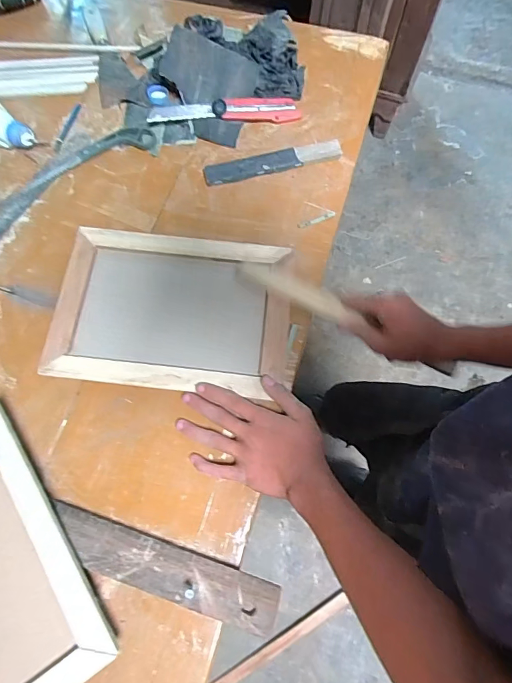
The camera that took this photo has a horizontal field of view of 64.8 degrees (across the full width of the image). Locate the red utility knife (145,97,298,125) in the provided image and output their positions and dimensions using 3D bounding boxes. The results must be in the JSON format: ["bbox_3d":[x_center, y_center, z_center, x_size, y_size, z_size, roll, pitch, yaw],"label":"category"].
[{"bbox_3d":[-0.047,-0.354,0.618,0.226,0.031,0.035,-5,72,0],"label":"red utility knife"}]

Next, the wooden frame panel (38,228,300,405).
[{"bbox_3d":[-0.107,-0.044,0.522,0.294,0.010,0.207,6,73,3],"label":"wooden frame panel"}]

